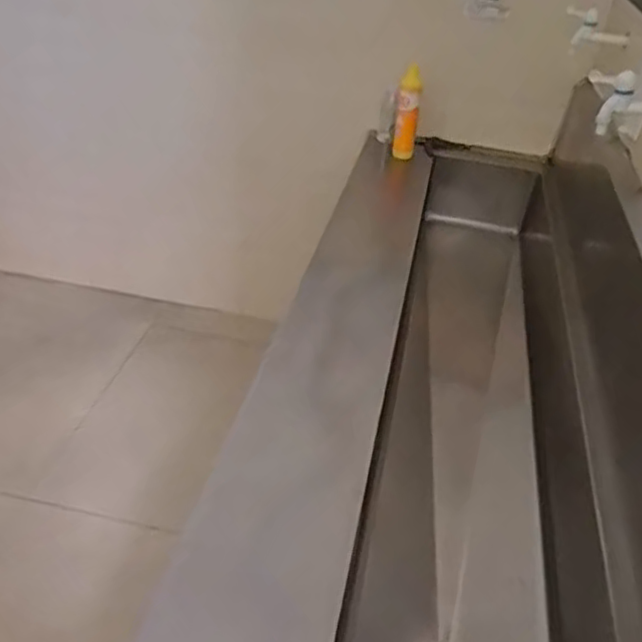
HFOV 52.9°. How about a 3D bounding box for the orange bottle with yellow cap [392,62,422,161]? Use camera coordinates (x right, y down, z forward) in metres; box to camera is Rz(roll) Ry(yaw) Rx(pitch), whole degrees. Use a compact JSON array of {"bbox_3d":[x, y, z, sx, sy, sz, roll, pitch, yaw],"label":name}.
[{"bbox_3d":[0.221,-0.519,1.638,0.047,0.232,0.061,-13,40,-23],"label":"orange bottle with yellow cap"}]

